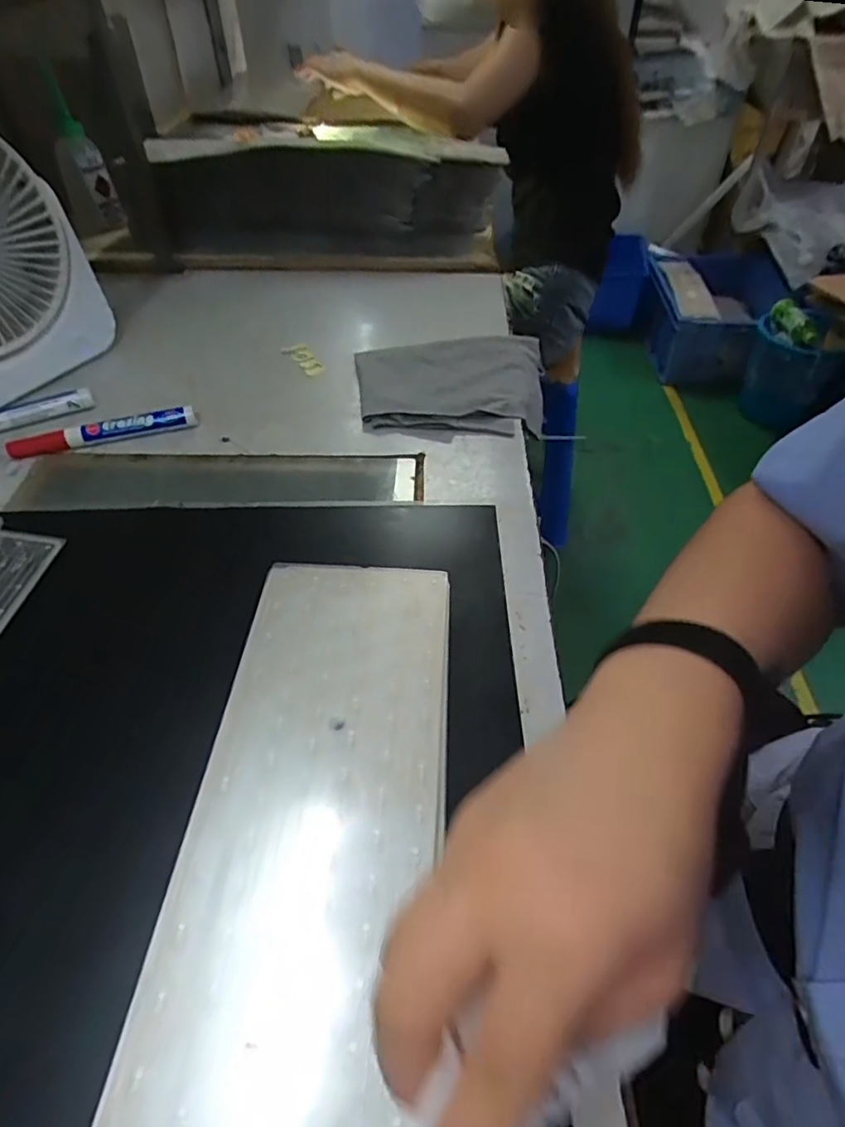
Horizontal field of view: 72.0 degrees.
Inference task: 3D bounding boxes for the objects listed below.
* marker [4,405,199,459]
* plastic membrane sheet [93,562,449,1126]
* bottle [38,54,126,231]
[{"bbox_3d":[-0.255,-0.106,0.467,0.143,0.016,0.019,-13,49,-12],"label":"marker"},{"bbox_3d":[-0.052,0.160,0.229,0.115,0.008,0.412,2,48,2],"label":"plastic membrane sheet"},{"bbox_3d":[-0.429,-0.516,0.725,0.042,0.148,0.046,34,56,27],"label":"bottle"}]

